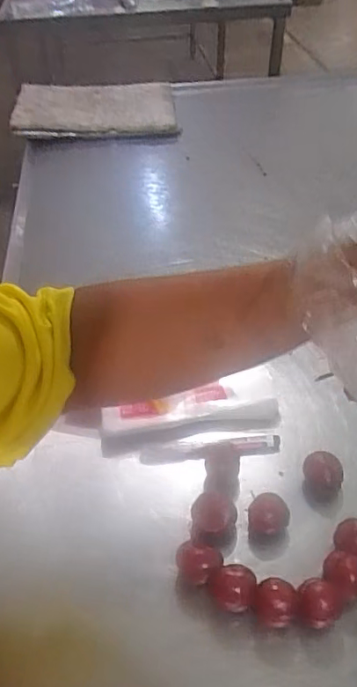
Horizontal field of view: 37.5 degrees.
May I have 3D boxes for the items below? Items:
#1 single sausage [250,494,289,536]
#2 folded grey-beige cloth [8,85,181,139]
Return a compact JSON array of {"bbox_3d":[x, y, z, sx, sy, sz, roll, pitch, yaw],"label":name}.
[{"bbox_3d":[0.078,0.150,0.457,0.033,0.032,0.026,2,44,4],"label":"single sausage"},{"bbox_3d":[-0.176,-0.495,1.118,0.330,0.029,0.220,-3,50,-5],"label":"folded grey-beige cloth"}]

